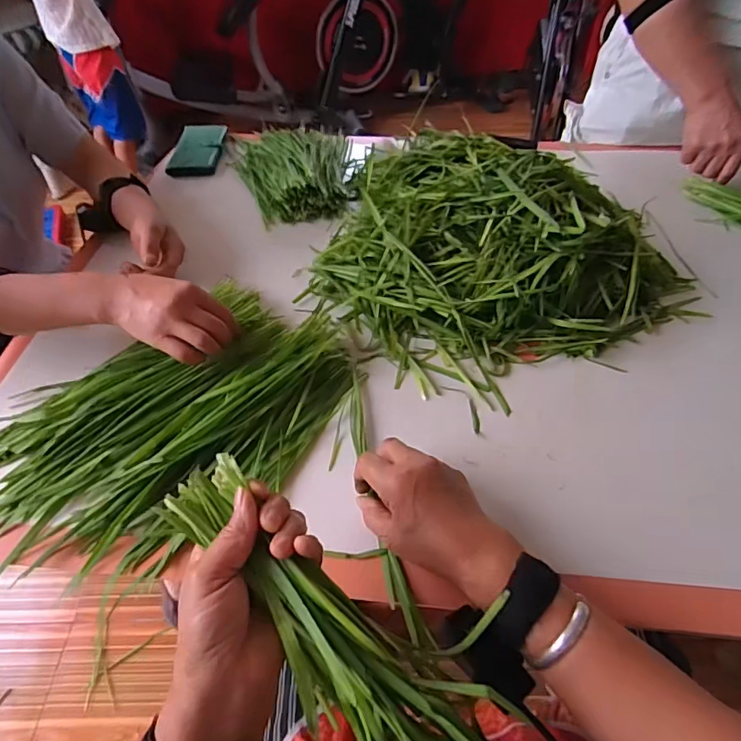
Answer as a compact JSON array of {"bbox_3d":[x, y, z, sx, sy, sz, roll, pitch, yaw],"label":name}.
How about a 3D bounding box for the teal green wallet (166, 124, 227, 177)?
[{"bbox_3d":[-0.293,-0.382,0.855,0.078,0.021,0.143,0,50,2],"label":"teal green wallet"}]

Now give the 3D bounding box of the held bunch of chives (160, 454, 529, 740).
[{"bbox_3d":[-0.023,0.155,0.290,0.265,0.050,0.073,38,60,19],"label":"held bunch of chives"}]

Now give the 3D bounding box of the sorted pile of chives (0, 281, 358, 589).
[{"bbox_3d":[-0.195,0.040,0.489,0.356,0.041,0.244,-38,58,-26],"label":"sorted pile of chives"}]

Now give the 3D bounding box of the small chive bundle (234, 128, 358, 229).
[{"bbox_3d":[-0.125,-0.336,0.797,0.169,0.059,0.275,-13,50,-8],"label":"small chive bundle"}]

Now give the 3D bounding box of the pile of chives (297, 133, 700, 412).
[{"bbox_3d":[0.153,-0.158,0.592,0.410,0.121,0.324,-23,53,-16],"label":"pile of chives"}]

